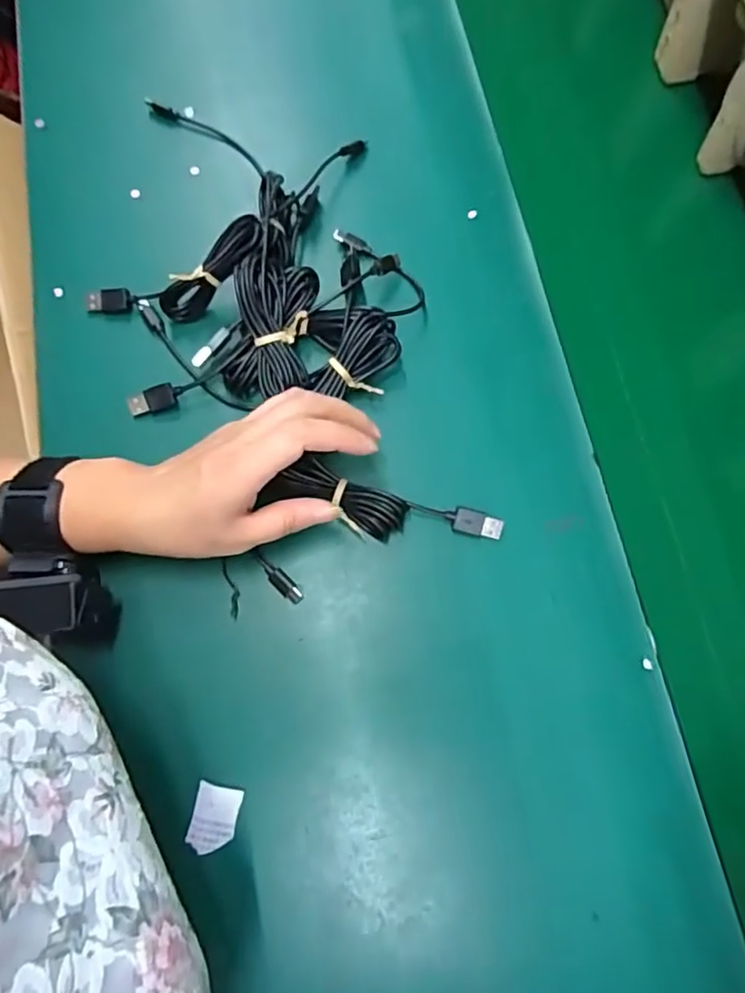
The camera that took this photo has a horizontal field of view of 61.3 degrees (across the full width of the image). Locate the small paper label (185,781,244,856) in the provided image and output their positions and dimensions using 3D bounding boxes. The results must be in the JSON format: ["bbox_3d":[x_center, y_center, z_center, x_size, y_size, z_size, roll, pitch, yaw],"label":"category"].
[{"bbox_3d":[-0.086,0.177,0.345,0.024,0.008,0.034,11,76,4],"label":"small paper label"}]

